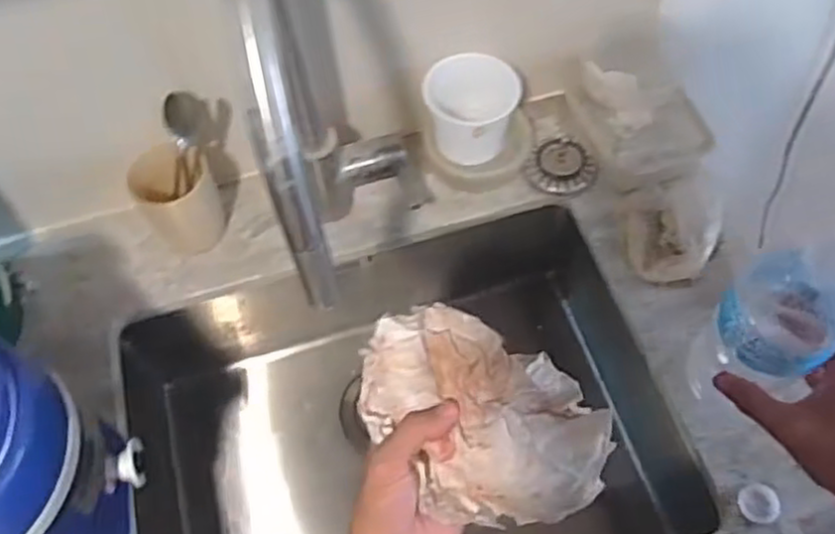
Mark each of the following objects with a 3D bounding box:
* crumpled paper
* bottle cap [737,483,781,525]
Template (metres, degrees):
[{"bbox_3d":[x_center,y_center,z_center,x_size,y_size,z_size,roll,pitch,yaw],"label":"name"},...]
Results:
[{"bbox_3d":[0.040,0.107,0.491,0.168,0.094,0.113,27,65,18],"label":"crumpled paper"},{"bbox_3d":[0.287,0.199,0.614,0.036,0.009,0.031,-24,61,-10],"label":"bottle cap"}]

